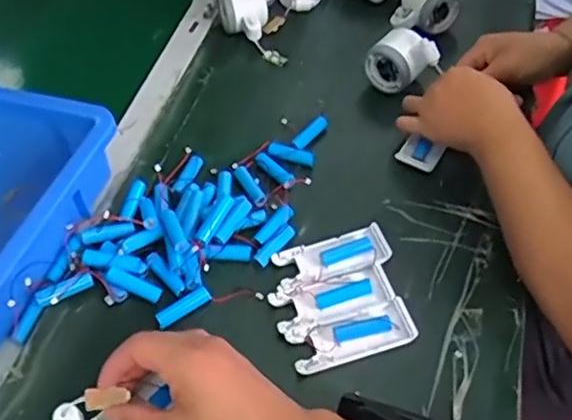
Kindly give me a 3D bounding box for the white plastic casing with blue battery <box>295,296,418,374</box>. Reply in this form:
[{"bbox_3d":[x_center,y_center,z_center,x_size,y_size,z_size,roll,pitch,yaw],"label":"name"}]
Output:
[{"bbox_3d":[0.057,0.106,0.513,0.104,0.011,0.039,-18,54,-11],"label":"white plastic casing with blue battery"}]

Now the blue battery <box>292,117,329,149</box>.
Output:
[{"bbox_3d":[0.026,-0.082,0.654,0.045,0.012,0.015,-43,62,-10],"label":"blue battery"}]

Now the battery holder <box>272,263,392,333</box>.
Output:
[{"bbox_3d":[0.041,0.073,0.523,0.103,0.015,0.044,-12,53,-6],"label":"battery holder"}]

